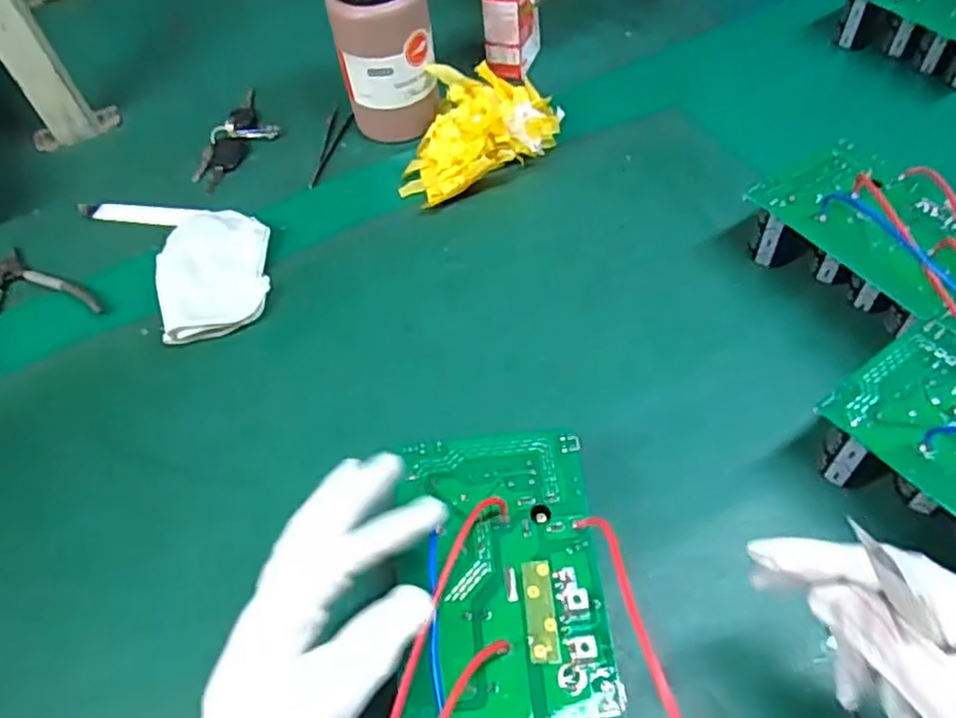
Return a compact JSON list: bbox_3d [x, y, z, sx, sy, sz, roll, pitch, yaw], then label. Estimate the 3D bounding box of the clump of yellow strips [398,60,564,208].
[{"bbox_3d":[-0.011,-0.214,0.641,0.147,0.053,0.120,-24,57,-11],"label":"clump of yellow strips"}]

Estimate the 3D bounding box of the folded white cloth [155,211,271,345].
[{"bbox_3d":[-0.221,-0.072,0.577,0.087,0.020,0.125,-8,56,-1],"label":"folded white cloth"}]

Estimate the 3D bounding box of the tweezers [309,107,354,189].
[{"bbox_3d":[-0.146,-0.214,0.696,0.024,0.005,0.121,2,56,6],"label":"tweezers"}]

